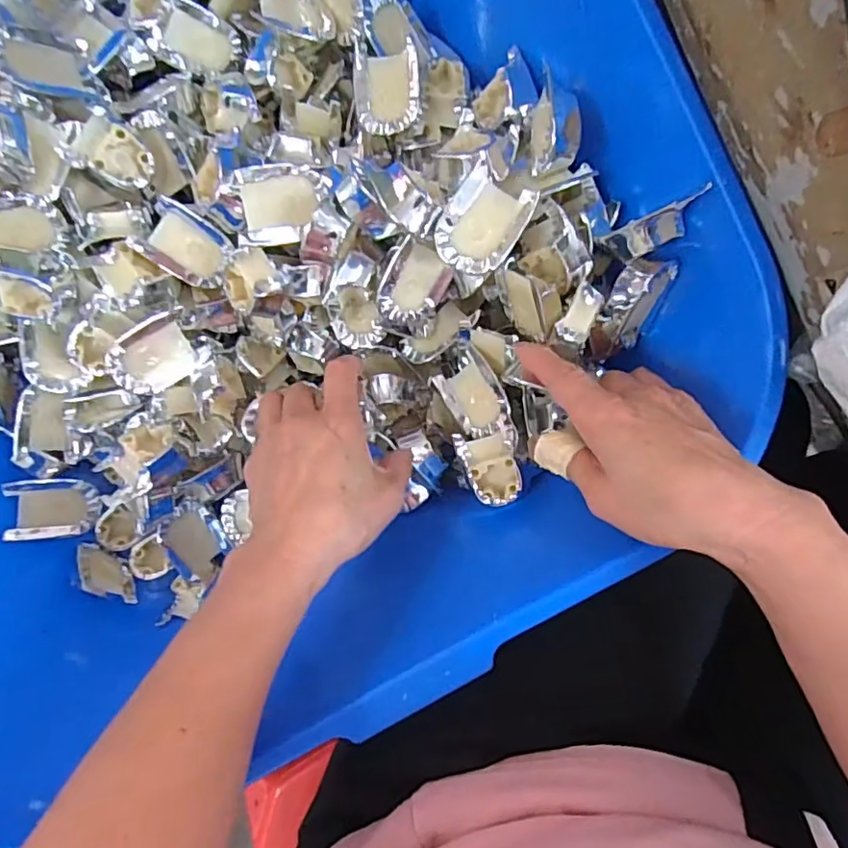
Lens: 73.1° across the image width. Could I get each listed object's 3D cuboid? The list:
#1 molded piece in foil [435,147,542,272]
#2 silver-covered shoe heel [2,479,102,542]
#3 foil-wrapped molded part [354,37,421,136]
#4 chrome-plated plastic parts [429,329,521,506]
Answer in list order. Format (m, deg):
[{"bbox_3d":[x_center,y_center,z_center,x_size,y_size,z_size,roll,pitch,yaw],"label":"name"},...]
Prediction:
[{"bbox_3d":[0.031,-0.106,0.306,0.039,0.018,0.054,36,87,-5],"label":"molded piece in foil"},{"bbox_3d":[-0.244,0.058,0.379,0.054,0.017,0.040,4,95,-42],"label":"silver-covered shoe heel"},{"bbox_3d":[-0.022,-0.204,0.350,0.039,0.018,0.051,-8,91,-6],"label":"foil-wrapped molded part"},{"bbox_3d":[0.034,-0.002,0.355,0.035,0.030,0.102,-13,75,-5],"label":"chrome-plated plastic parts"}]

